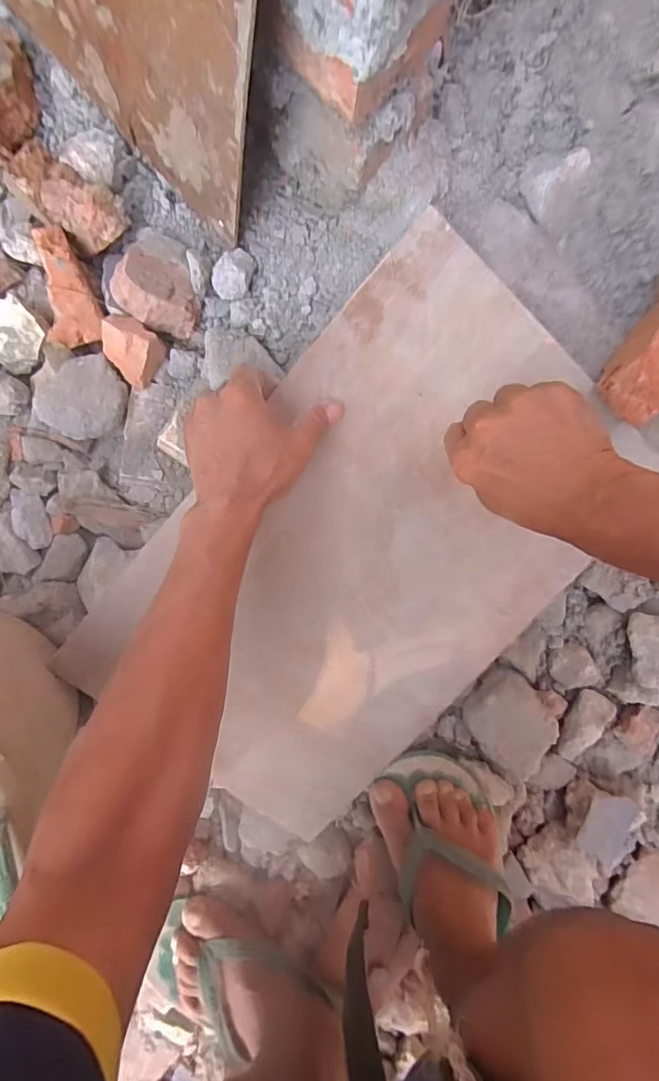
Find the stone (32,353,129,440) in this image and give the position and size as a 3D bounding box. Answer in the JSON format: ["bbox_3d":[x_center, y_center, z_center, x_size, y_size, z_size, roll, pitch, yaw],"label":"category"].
[{"bbox_3d":[-0.223,-0.126,0.443,0.077,0.035,0.070,0,98,0],"label":"stone"}]

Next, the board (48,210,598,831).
[{"bbox_3d":[0.031,0.026,0.426,0.296,0.016,0.464,39,97,-13],"label":"board"}]

